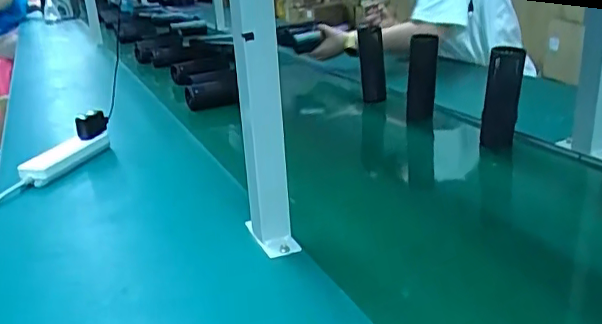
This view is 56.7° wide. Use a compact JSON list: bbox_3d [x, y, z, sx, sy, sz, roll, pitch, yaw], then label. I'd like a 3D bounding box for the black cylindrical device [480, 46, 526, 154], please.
[{"bbox_3d":[0.343,-0.104,0.952,0.058,0.174,0.057,5,23,22],"label":"black cylindrical device"}]

